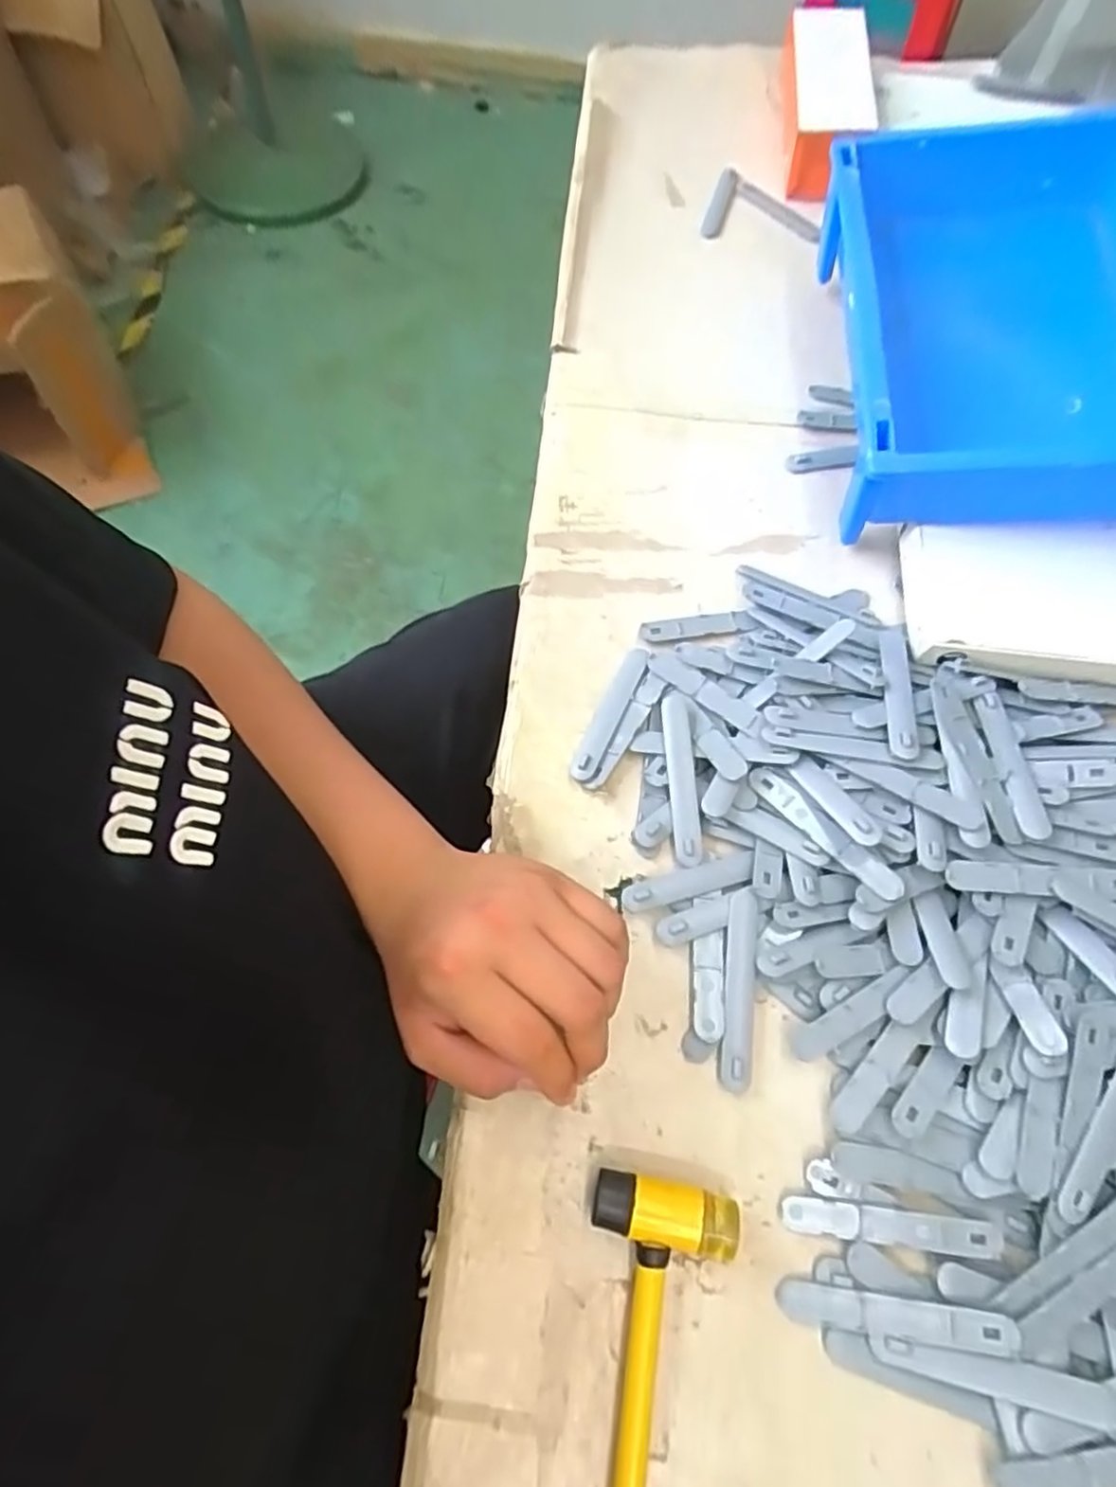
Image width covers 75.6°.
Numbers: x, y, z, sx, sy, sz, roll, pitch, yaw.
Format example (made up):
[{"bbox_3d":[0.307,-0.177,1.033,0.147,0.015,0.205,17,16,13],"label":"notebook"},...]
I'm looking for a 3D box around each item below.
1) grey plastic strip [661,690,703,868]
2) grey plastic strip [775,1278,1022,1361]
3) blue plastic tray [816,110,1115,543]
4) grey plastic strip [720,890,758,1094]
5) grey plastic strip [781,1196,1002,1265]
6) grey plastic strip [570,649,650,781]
[{"bbox_3d":[0.069,0.018,0.403,0.015,0.004,0.099,-8,71,15],"label":"grey plastic strip"},{"bbox_3d":[0.143,0.247,0.308,0.094,0.004,0.017,2,68,11],"label":"grey plastic strip"},{"bbox_3d":[0.284,-0.252,0.448,0.216,0.107,0.267,4,67,-2],"label":"blue plastic tray"},{"bbox_3d":[0.093,0.123,0.363,0.017,0.006,0.094,9,67,1],"label":"grey plastic strip"},{"bbox_3d":[0.149,0.218,0.324,0.094,0.004,0.015,7,67,0],"label":"grey plastic strip"},{"bbox_3d":[0.031,-0.018,0.423,0.017,0.010,0.091,24,68,7],"label":"grey plastic strip"}]

